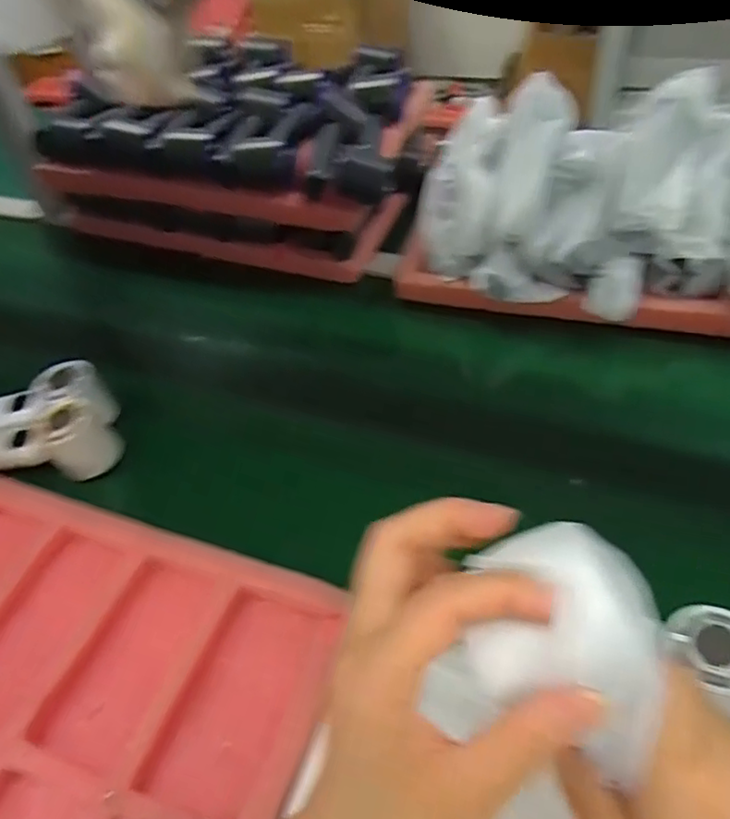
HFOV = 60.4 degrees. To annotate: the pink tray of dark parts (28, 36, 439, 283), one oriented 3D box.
[{"bbox_3d":[-0.157,-0.344,0.849,0.431,0.166,0.310,11,49,16],"label":"pink tray of dark parts"}]

